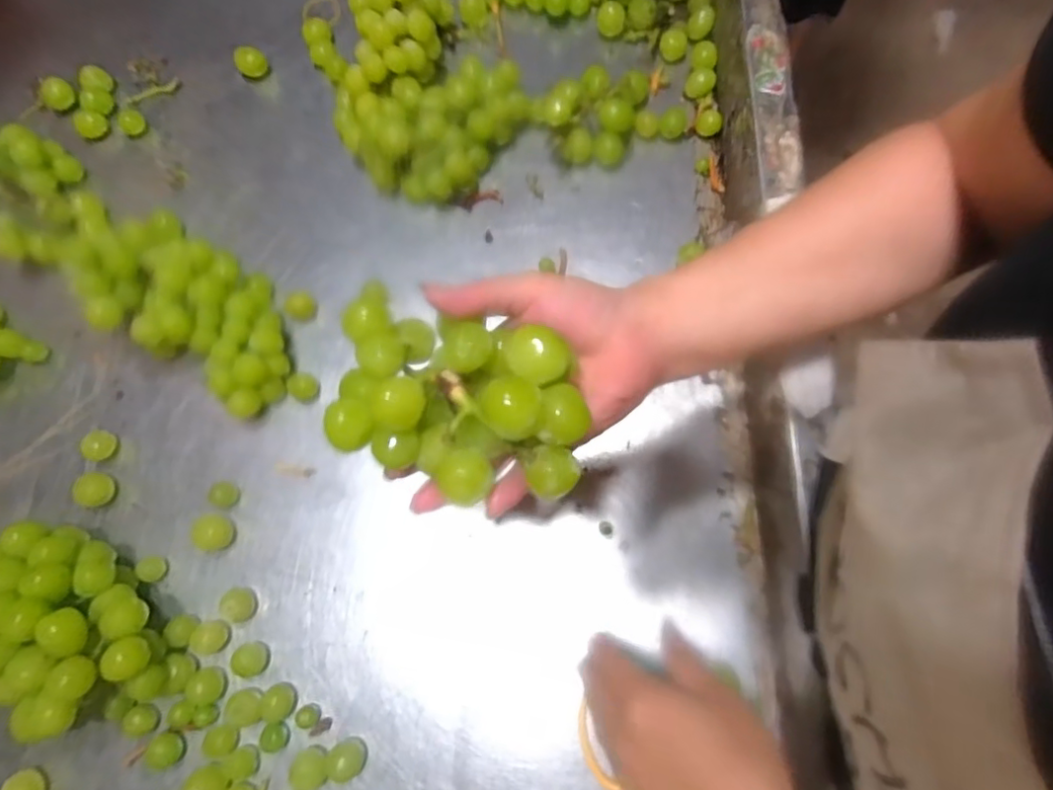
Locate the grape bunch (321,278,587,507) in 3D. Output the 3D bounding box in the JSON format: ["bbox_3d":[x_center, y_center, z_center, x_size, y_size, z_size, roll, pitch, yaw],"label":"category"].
[{"bbox_3d":[-0.034,-0.003,0.272,0.120,0.041,0.083,10,74,5],"label":"grape bunch"}]

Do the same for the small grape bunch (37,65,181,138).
[{"bbox_3d":[-0.422,-0.291,0.601,0.137,0.024,0.071,11,74,8],"label":"small grape bunch"}]

